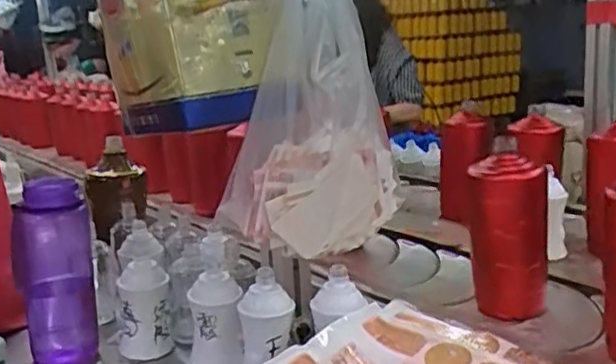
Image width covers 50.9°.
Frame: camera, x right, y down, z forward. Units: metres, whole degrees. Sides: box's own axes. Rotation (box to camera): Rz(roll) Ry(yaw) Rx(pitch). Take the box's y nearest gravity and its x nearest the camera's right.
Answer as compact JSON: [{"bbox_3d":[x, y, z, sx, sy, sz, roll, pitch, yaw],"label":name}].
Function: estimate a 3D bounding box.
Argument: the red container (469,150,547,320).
[{"bbox_3d":[0.219,0.058,0.712,0.062,0.161,0.061,7,17,43],"label":"red container"}]

